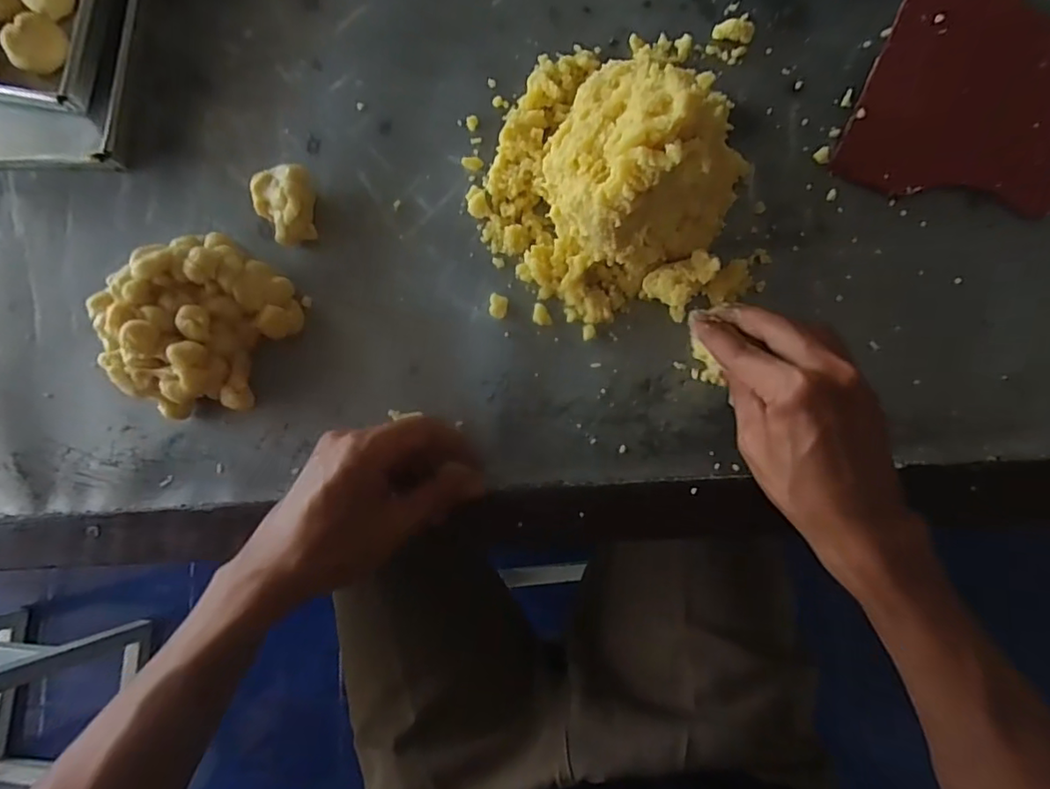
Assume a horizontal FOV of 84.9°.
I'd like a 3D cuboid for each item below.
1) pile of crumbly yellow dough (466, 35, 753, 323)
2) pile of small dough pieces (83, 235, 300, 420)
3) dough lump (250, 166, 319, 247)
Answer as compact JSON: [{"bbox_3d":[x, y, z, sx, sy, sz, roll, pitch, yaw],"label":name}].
[{"bbox_3d":[0.061,-0.142,0.350,0.181,0.099,0.168,-1,81,5],"label":"pile of crumbly yellow dough"},{"bbox_3d":[-0.238,-0.054,0.393,0.135,0.048,0.119,30,85,9],"label":"pile of small dough pieces"},{"bbox_3d":[-0.166,-0.135,0.406,0.044,0.032,0.045,-1,81,5],"label":"dough lump"}]

